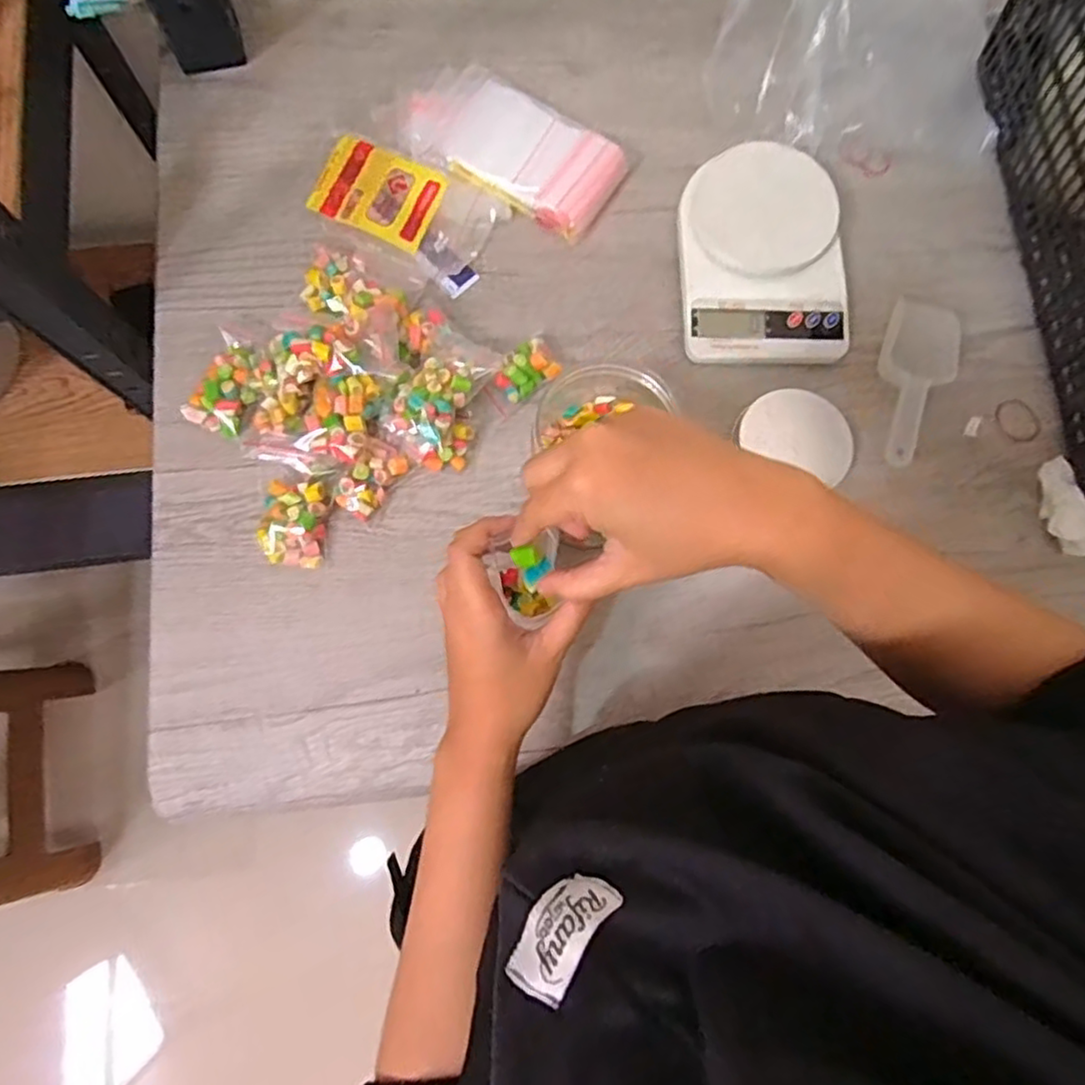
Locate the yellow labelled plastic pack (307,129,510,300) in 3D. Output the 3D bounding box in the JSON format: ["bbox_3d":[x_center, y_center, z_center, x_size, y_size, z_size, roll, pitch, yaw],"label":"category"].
[{"bbox_3d":[-0.113,-0.266,0.538,0.144,0.021,0.099,27,77,4],"label":"yellow labelled plastic pack"}]

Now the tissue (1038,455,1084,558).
[{"bbox_3d":[0.404,-0.027,0.510,0.043,0.011,0.073,-26,79,-7],"label":"tissue"}]

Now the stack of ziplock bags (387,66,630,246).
[{"bbox_3d":[-0.029,-0.337,0.563,0.194,0.023,0.097,33,78,6],"label":"stack of ziplock bags"}]

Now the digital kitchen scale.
[{"bbox_3d":[0.175,-0.231,0.533,0.128,0.037,0.178,-1,77,-2],"label":"digital kitchen scale"}]

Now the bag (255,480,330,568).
[{"bbox_3d":[-0.178,-0.014,0.473,0.046,0.015,0.060,5,77,-1],"label":"bag"}]

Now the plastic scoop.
[{"bbox_3d":[0.286,-0.122,0.509,0.051,0.030,0.147,17,77,2],"label":"plastic scoop"}]

